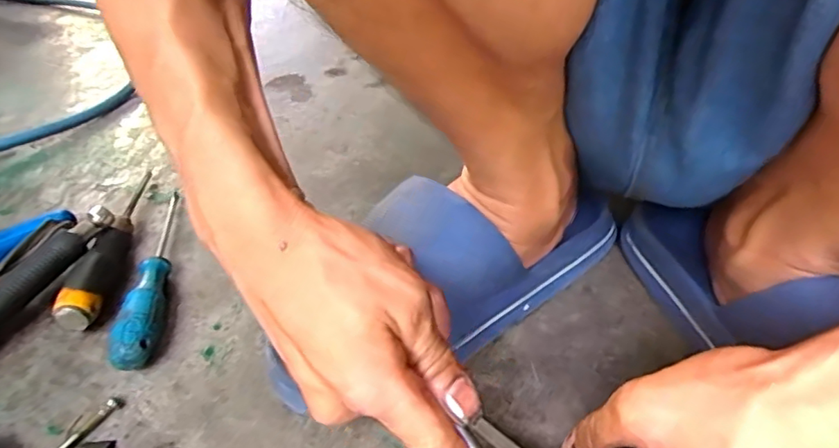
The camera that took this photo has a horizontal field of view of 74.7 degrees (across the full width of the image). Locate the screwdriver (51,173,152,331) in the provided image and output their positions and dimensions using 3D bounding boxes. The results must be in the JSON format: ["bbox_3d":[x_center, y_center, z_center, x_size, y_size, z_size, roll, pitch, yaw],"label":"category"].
[{"bbox_3d":[-0.252,0.010,0.451,0.028,0.032,0.188,-8,39,-5],"label":"screwdriver"}]

